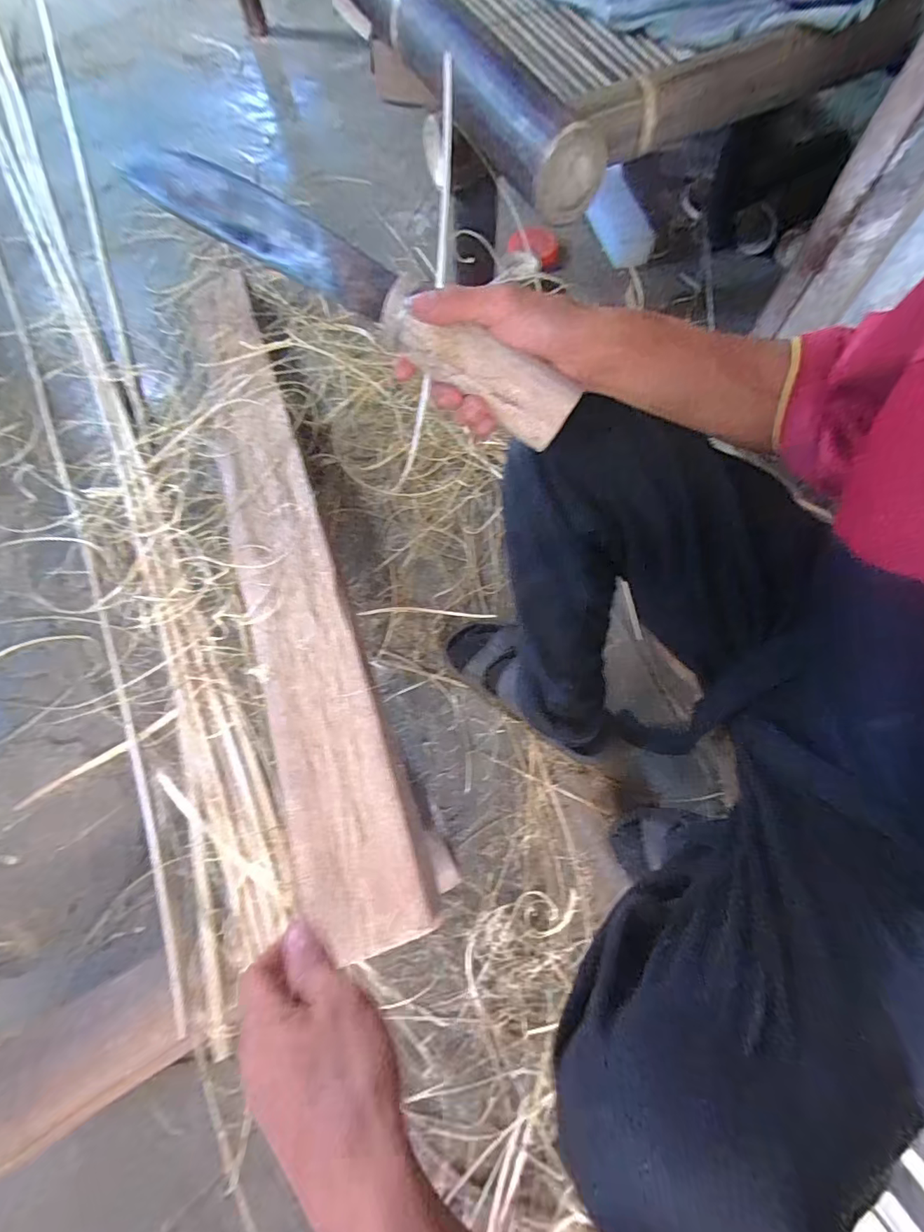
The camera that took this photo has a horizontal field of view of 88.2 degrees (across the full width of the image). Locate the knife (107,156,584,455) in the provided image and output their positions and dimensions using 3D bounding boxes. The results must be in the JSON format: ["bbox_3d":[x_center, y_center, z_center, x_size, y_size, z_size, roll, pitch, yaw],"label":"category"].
[{"bbox_3d":[-0.067,-0.205,0.298,0.308,0.041,0.032,33,72,1],"label":"knife"}]

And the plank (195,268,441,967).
[{"bbox_3d":[-0.245,-0.122,0.637,0.141,0.042,1.011,-20,66,-4],"label":"plank"}]

